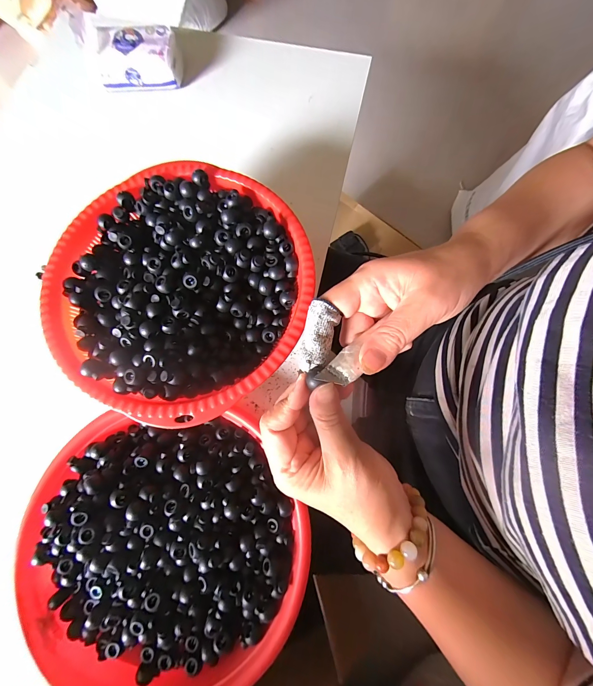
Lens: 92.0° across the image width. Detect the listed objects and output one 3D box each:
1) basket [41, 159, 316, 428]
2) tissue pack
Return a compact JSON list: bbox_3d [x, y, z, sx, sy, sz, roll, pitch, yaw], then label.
[{"bbox_3d":[-0.104,-0.051,0.281,0.229,0.067,0.223,0,75,1],"label":"basket"},{"bbox_3d":[-0.226,-0.405,0.401,0.114,0.048,0.068,2,75,1],"label":"tissue pack"}]

